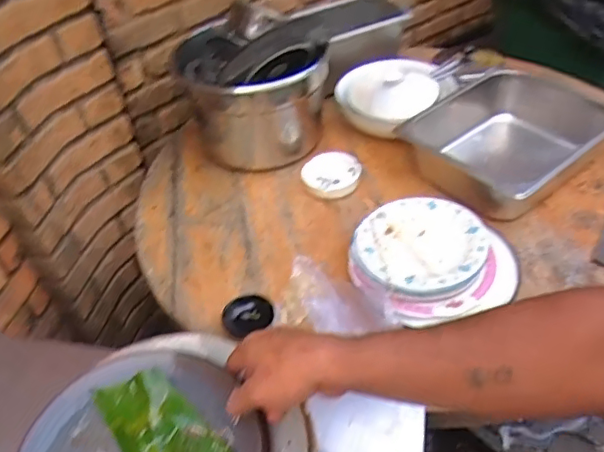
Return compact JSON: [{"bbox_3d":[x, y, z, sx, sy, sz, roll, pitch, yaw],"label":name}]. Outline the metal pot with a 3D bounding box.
[{"bbox_3d":[-0.096,-0.256,1.102,0.248,0.223,0.232,-3,42,3],"label":"metal pot"}]

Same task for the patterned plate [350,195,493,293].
[{"bbox_3d":[0.172,0.026,0.842,0.180,0.016,0.177,-6,49,7],"label":"patterned plate"}]

